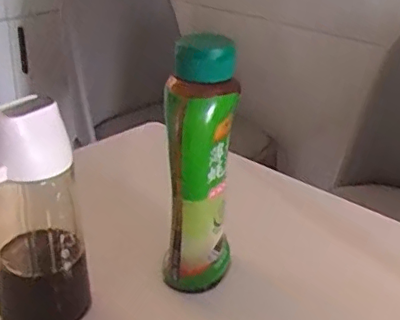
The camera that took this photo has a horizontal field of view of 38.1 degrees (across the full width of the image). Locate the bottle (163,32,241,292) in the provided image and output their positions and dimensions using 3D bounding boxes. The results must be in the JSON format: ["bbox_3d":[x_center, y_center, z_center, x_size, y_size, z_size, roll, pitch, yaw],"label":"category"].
[{"bbox_3d":[0.001,0.011,0.543,0.068,0.236,0.057,2,27,-1],"label":"bottle"}]

